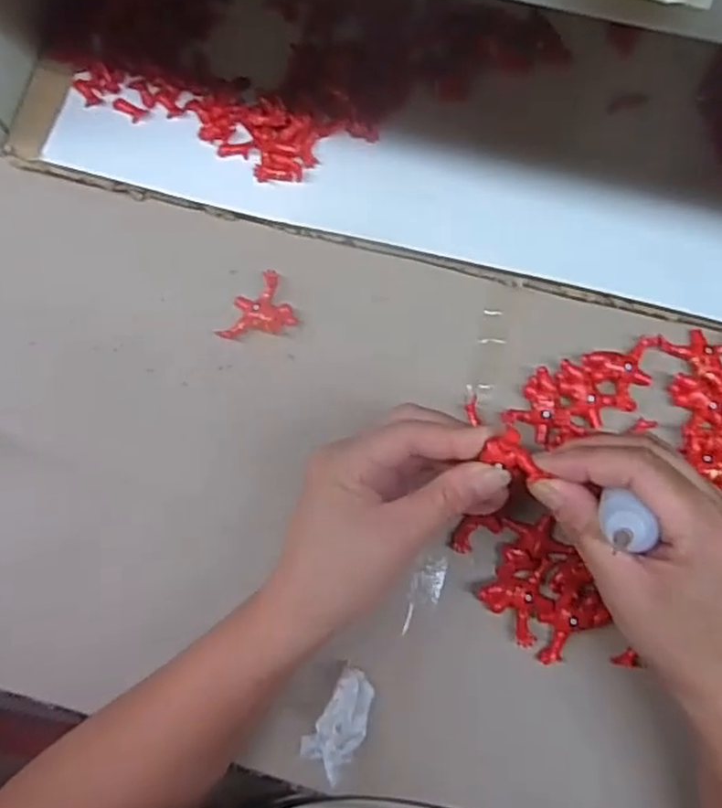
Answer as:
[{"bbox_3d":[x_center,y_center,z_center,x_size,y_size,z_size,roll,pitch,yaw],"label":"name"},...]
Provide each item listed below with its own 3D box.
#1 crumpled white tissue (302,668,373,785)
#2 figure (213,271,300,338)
[{"bbox_3d":[-0.010,0.169,0.378,0.026,0.027,0.052,33,84,7],"label":"crumpled white tissue"},{"bbox_3d":[-0.065,-0.058,0.427,0.046,0.007,0.037,-16,81,0],"label":"figure"}]

